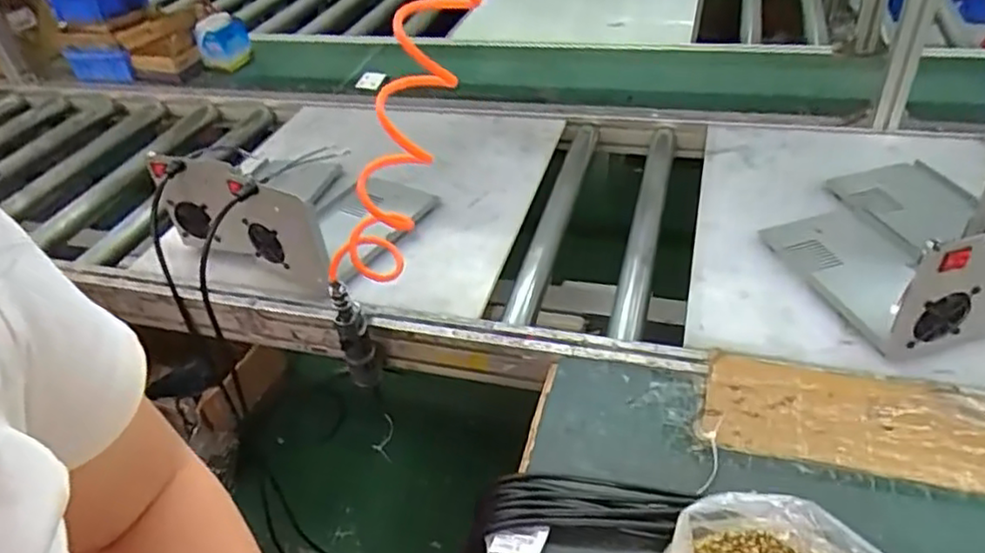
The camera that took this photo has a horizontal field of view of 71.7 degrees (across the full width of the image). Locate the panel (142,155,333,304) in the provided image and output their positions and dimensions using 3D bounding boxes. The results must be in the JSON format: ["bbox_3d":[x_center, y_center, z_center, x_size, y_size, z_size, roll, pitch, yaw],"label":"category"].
[{"bbox_3d":[-0.366,-0.074,0.992,0.292,0.184,0.032,18,47,23],"label":"panel"}]

